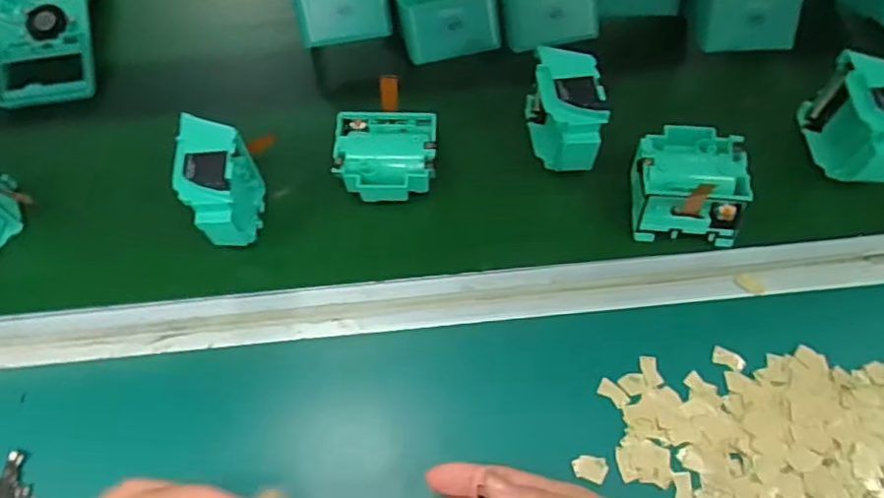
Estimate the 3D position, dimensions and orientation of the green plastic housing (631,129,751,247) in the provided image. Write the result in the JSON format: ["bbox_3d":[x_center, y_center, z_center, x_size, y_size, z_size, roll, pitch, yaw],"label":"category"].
[{"bbox_3d":[0.178,-0.050,0.446,0.076,0.043,0.082,4,67,3],"label":"green plastic housing"}]

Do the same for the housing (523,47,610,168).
[{"bbox_3d":[0.091,-0.099,0.458,0.042,0.069,0.080,-6,67,-1],"label":"housing"}]

